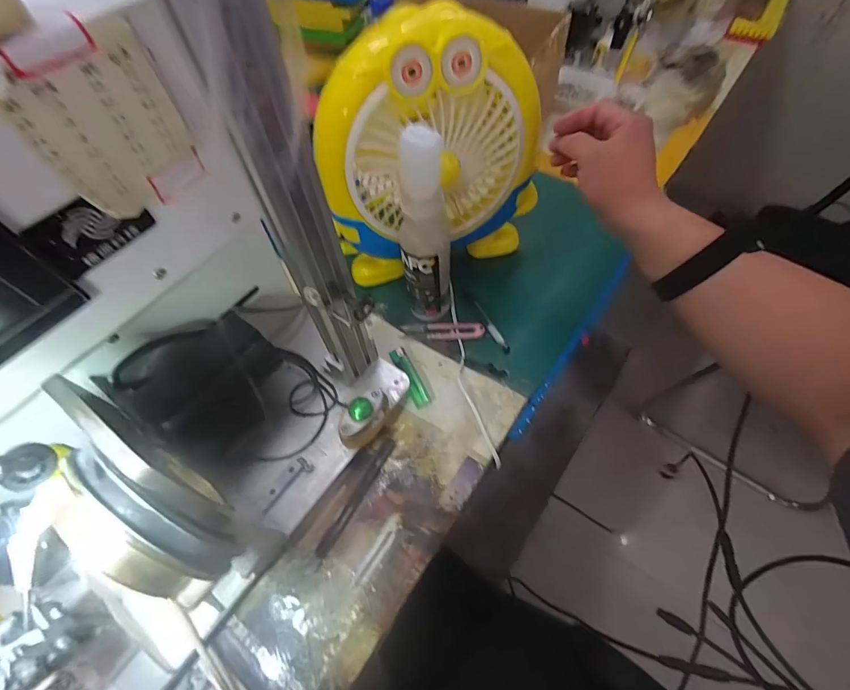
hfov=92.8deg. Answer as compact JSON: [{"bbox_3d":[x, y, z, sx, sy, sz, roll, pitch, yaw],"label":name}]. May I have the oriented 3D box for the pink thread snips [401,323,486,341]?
[{"bbox_3d":[0.022,-0.016,0.494,0.099,0.015,0.026,4,59,6],"label":"pink thread snips"}]

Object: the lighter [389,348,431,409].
[{"bbox_3d":[-0.017,0.035,0.463,0.019,0.009,0.079,-23,60,-11],"label":"lighter"}]

